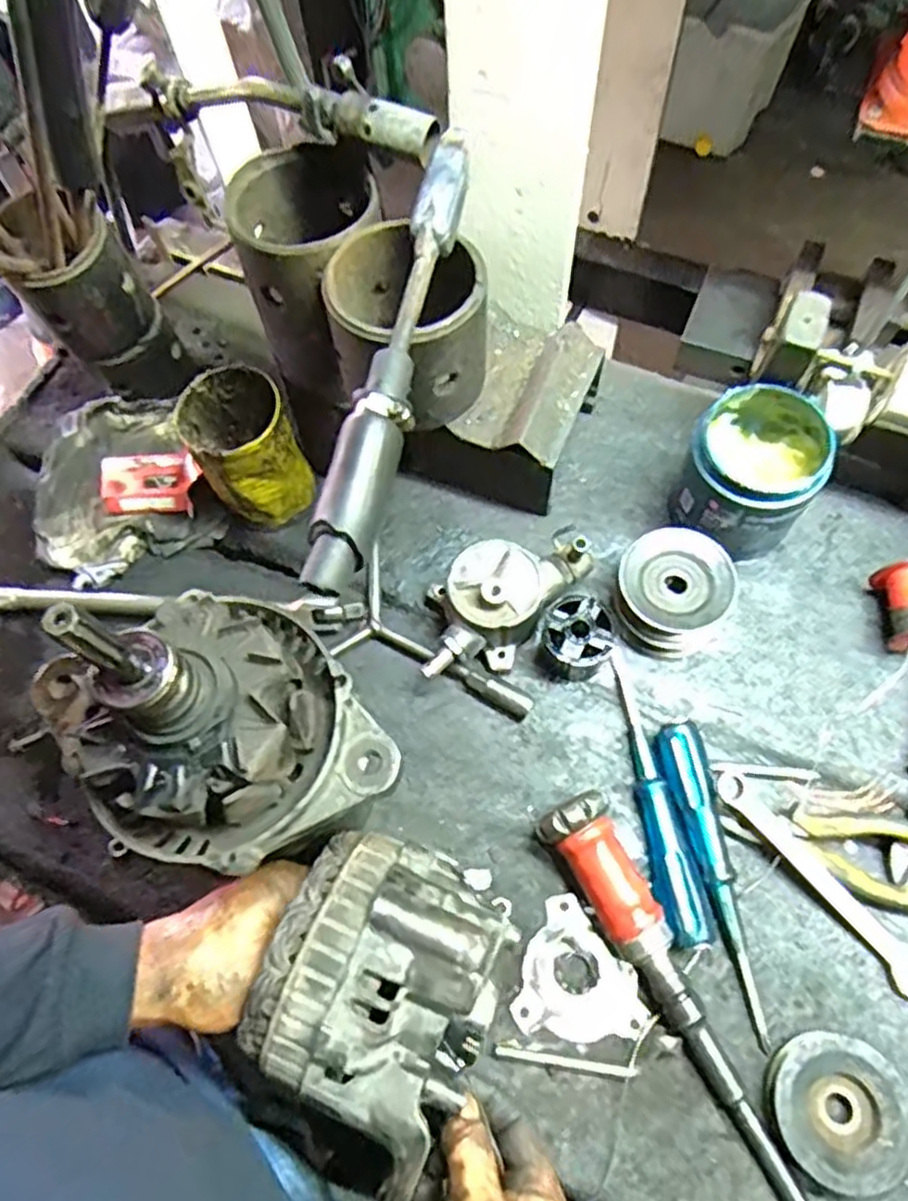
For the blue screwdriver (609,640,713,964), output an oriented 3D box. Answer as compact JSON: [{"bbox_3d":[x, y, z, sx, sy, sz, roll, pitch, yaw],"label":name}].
[{"bbox_3d":[0.131,0.130,0.498,0.023,0.022,0.194,-11,66,-2],"label":"blue screwdriver"}]

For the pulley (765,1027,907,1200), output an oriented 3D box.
[{"bbox_3d":[0.219,0.289,0.421,0.075,0.024,0.074,-1,66,2],"label":"pulley"}]

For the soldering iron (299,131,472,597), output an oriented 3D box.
[{"bbox_3d":[-0.028,-0.126,0.369,0.028,0.031,0.260,10,67,7],"label":"soldering iron"}]

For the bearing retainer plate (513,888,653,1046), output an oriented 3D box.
[{"bbox_3d":[0.073,0.243,0.465,0.074,0.006,0.085,-38,70,-13],"label":"bearing retainer plate"}]

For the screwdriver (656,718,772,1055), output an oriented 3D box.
[{"bbox_3d":[0.163,0.174,0.472,0.026,0.033,0.192,-8,66,-1],"label":"screwdriver"}]

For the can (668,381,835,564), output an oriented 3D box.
[{"bbox_3d":[0.214,-0.091,0.543,0.095,0.100,0.104,-1,66,2],"label":"can"}]

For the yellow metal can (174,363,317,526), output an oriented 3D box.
[{"bbox_3d":[-0.155,-0.111,0.562,0.074,0.105,0.077,-1,66,2],"label":"yellow metal can"}]

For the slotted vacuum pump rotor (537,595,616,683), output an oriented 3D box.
[{"bbox_3d":[0.087,0.028,0.533,0.049,0.046,0.051,-1,66,2],"label":"slotted vacuum pump rotor"}]

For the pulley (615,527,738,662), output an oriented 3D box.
[{"bbox_3d":[0.157,-0.006,0.541,0.080,0.046,0.075,-1,66,2],"label":"pulley"}]

